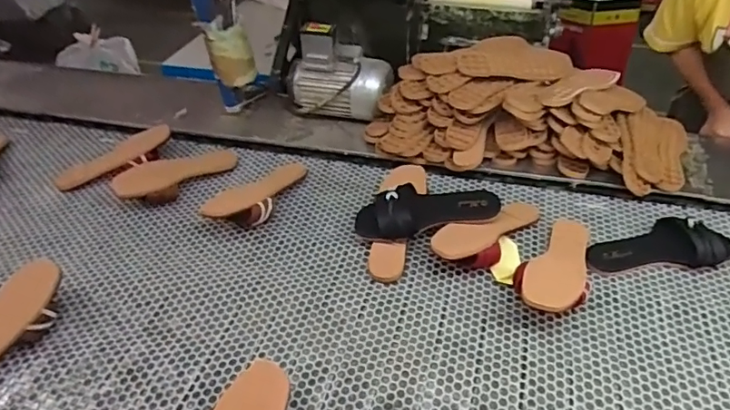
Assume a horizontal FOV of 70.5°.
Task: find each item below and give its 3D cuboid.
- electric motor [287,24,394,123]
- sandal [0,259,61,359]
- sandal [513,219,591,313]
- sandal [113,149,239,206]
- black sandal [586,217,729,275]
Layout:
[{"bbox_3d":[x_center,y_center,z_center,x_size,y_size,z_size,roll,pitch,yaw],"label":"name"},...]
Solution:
[{"bbox_3d":[-0.053,-0.306,1.167,0.246,0.188,0.122,14,42,16],"label":"electric motor"},{"bbox_3d":[-0.579,0.207,0.819,0.097,0.050,0.253,18,61,24],"label":"sandal"},{"bbox_3d":[0.324,0.099,0.863,0.105,0.055,0.250,20,45,26],"label":"sandal"},{"bbox_3d":[-0.393,-0.069,1.104,0.261,0.045,0.129,-26,44,-24],"label":"sandal"},{"bbox_3d":[0.502,0.068,0.886,0.248,0.057,0.080,-3,40,1],"label":"black sandal"}]

